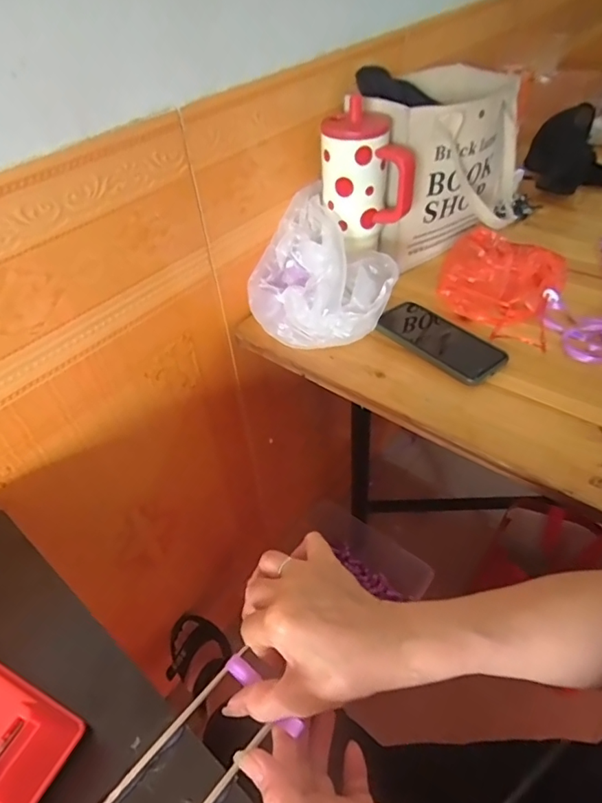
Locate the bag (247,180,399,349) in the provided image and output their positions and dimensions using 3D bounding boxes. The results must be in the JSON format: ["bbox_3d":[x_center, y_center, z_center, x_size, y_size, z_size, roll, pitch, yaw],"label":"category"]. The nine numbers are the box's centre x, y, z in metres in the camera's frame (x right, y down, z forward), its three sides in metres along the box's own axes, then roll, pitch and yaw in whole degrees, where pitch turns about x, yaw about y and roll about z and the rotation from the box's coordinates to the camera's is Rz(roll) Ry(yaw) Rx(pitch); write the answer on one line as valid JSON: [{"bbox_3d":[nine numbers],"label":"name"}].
[{"bbox_3d":[0.033,-0.163,0.659,0.201,0.120,0.177,27,53,28],"label":"bag"}]

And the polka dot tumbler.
[{"bbox_3d":[0.088,-0.294,0.664,0.117,0.152,0.094,1,45,7],"label":"polka dot tumbler"}]

